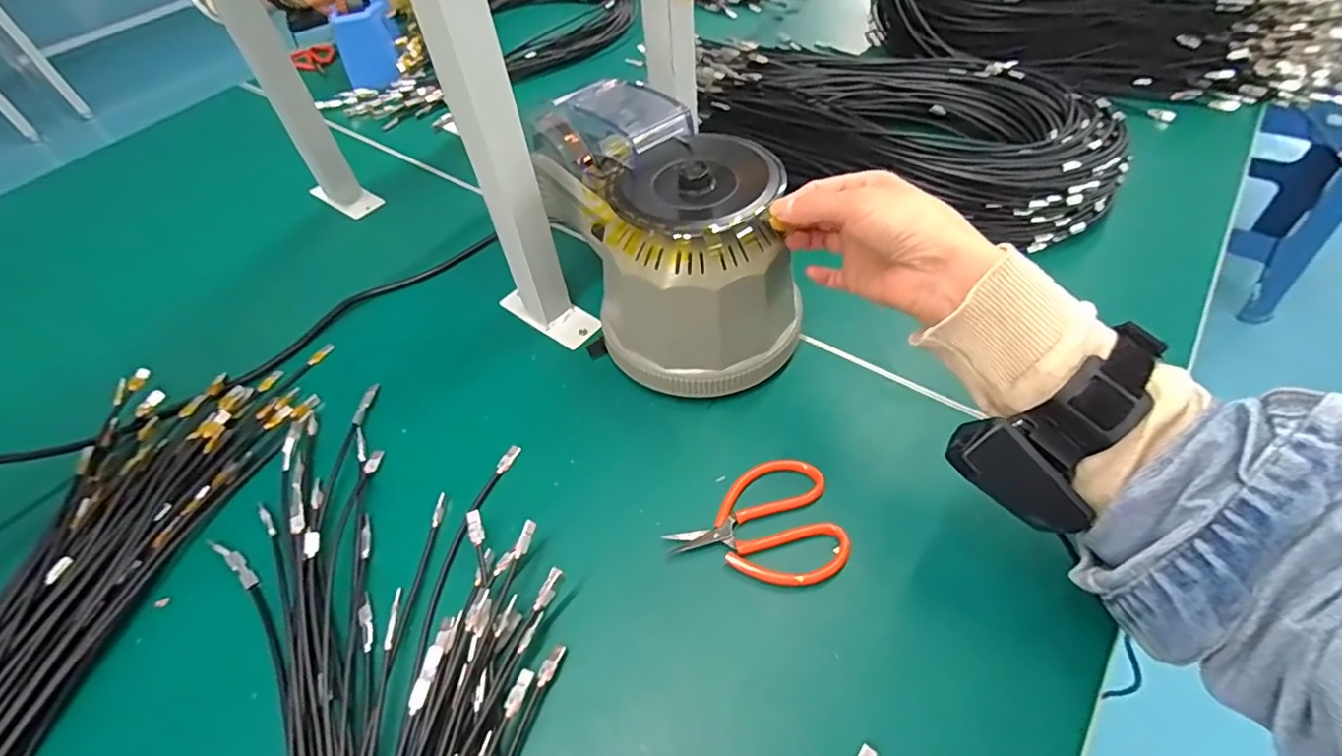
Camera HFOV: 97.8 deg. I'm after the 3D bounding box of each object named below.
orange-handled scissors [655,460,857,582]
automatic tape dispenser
[{"bbox_3d":[0.055,0.097,0.382,0.109,0.009,0.081,-10,52,-2],"label":"orange-handled scissors"},{"bbox_3d":[0.005,-0.104,0.427,0.136,0.170,0.168,-26,54,-15],"label":"automatic tape dispenser"}]

